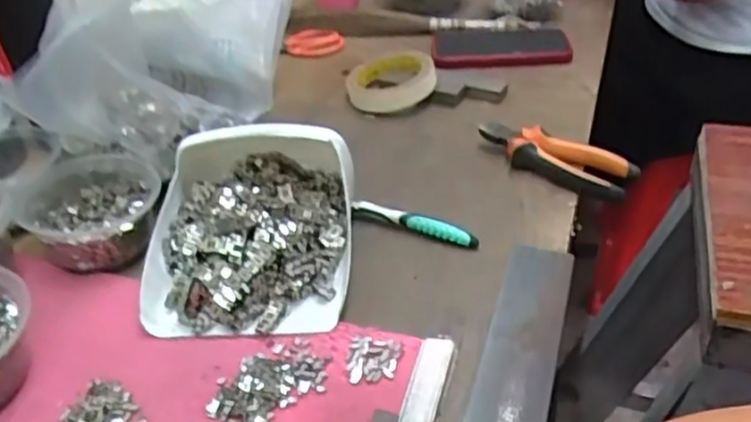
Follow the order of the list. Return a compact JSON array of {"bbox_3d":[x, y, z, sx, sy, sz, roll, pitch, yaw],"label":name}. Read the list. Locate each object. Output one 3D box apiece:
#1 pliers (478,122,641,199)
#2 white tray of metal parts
[{"bbox_3d":[0.163,-0.050,0.644,0.146,0.027,0.056,21,43,27],"label":"pliers"},{"bbox_3d":[-0.097,0.004,0.535,0.149,0.081,0.170,0,38,4],"label":"white tray of metal parts"}]

